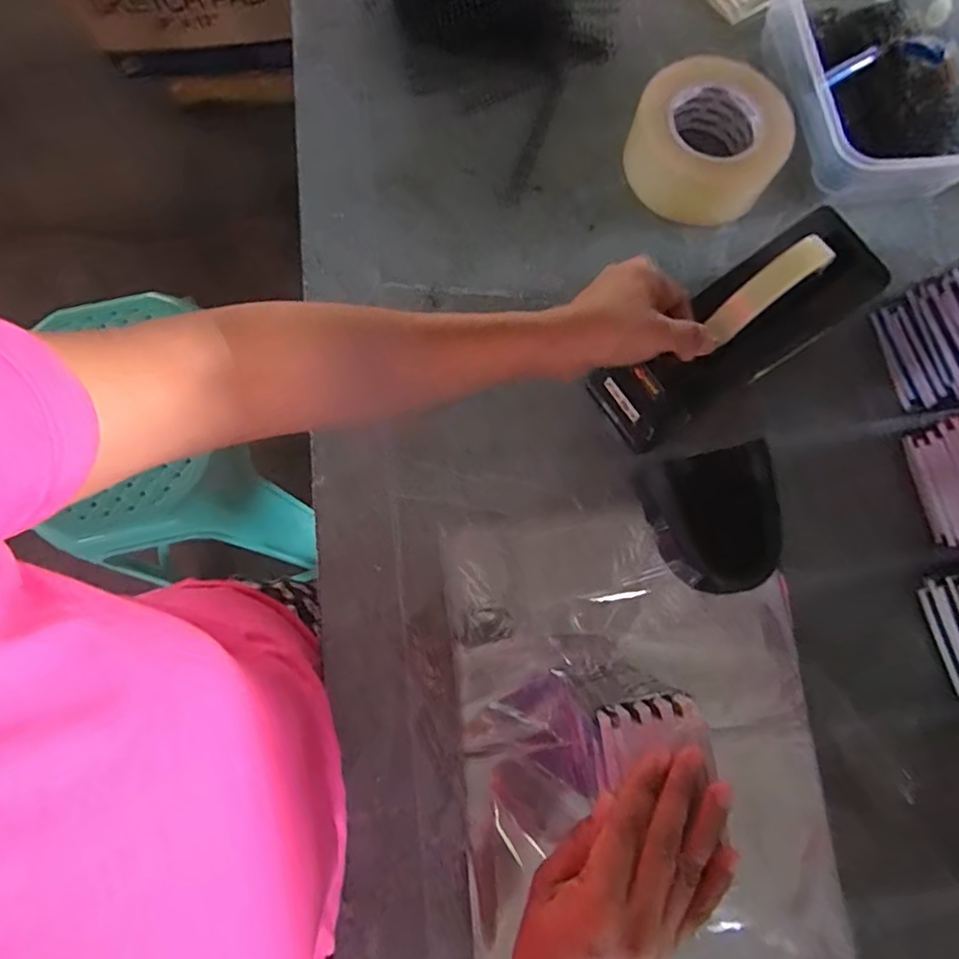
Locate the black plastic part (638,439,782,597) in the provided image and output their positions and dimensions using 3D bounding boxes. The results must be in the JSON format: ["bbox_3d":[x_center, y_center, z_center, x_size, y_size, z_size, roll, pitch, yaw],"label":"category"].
[{"bbox_3d":[0.179,0.033,0.432,0.090,0.033,0.105,-10,77,-3],"label":"black plastic part"}]

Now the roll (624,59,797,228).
[{"bbox_3d":[0.200,-0.298,0.512,0.129,0.062,0.122,0,76,0],"label":"roll"}]

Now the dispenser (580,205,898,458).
[{"bbox_3d":[0.197,-0.113,0.413,0.207,0.127,0.066,-30,78,-7],"label":"dispenser"}]

